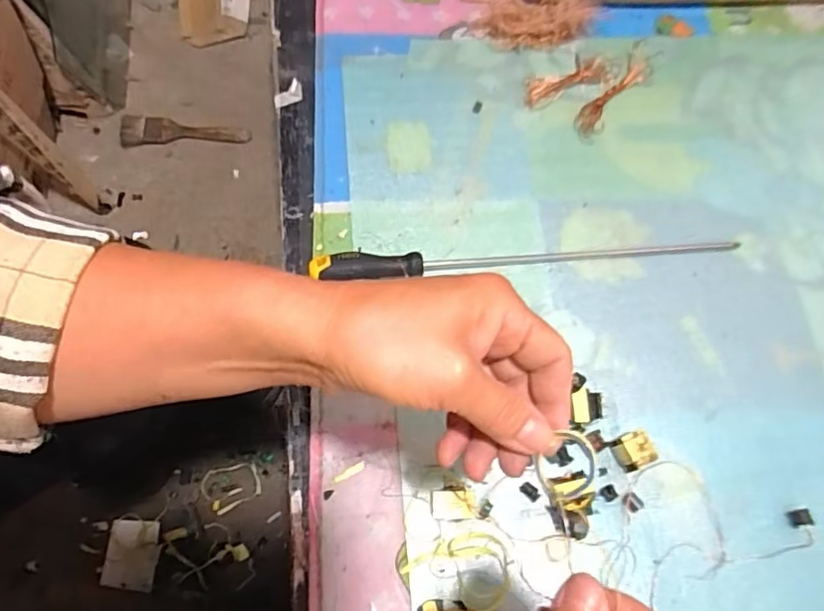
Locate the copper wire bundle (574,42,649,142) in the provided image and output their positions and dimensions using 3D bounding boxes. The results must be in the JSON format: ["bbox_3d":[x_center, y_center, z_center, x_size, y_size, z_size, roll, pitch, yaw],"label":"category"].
[{"bbox_3d":[0.209,-0.221,0.587,0.030,0.017,0.137,36,71,12],"label":"copper wire bundle"}]

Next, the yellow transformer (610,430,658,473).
[{"bbox_3d":[0.171,0.113,0.444,0.023,0.027,0.026,-20,70,-10],"label":"yellow transformer"}]

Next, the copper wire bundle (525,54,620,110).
[{"bbox_3d":[0.161,-0.234,0.588,0.109,0.012,0.038,-22,70,-11],"label":"copper wire bundle"}]

